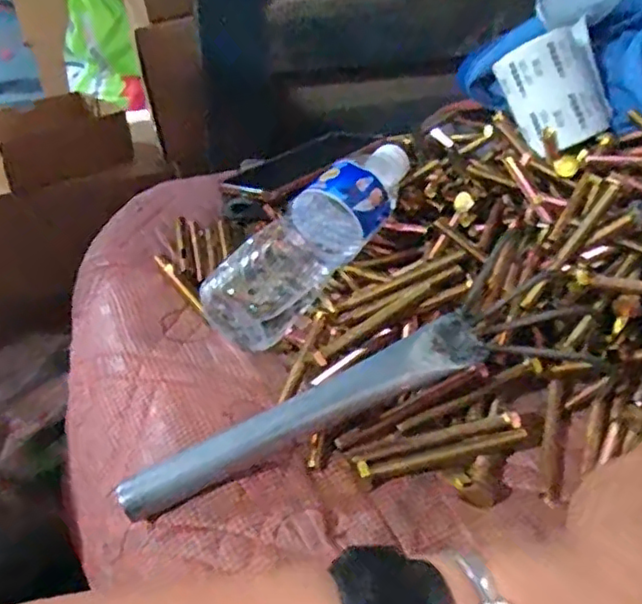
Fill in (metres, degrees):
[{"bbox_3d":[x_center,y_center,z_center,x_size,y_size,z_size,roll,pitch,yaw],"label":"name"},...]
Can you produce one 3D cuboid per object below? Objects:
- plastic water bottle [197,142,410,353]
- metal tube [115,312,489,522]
[{"bbox_3d":[0.000,-0.056,0.482,0.069,0.056,0.221,25,58,30],"label":"plastic water bottle"},{"bbox_3d":[-0.008,0.064,0.355,0.215,0.021,0.026,-25,40,-8],"label":"metal tube"}]

